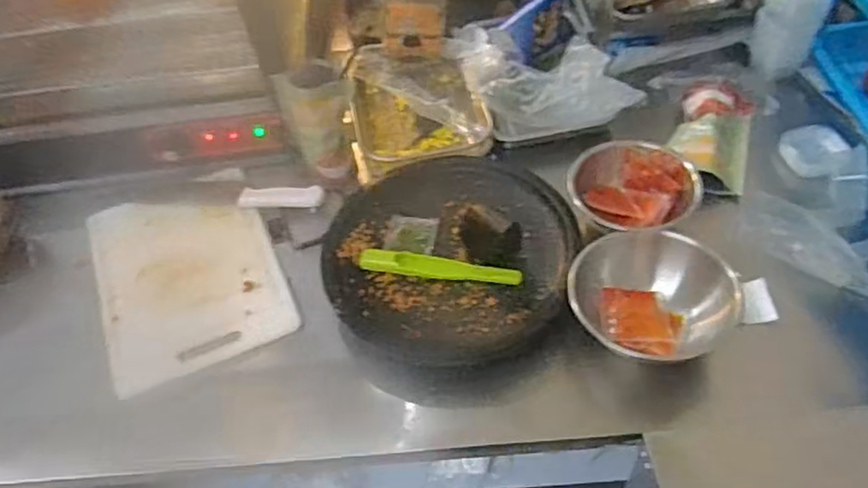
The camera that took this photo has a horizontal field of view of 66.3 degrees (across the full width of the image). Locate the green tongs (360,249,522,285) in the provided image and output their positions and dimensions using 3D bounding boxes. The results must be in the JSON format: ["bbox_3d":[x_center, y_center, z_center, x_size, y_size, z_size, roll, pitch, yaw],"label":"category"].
[{"bbox_3d":[0.008,0.031,0.892,0.213,0.022,0.028,4,51,10],"label":"green tongs"}]

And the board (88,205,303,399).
[{"bbox_3d":[-0.357,0.038,0.967,0.247,0.018,0.340,-22,52,-12],"label":"board"}]

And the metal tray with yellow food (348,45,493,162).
[{"bbox_3d":[-0.032,-0.234,1.123,0.209,0.075,0.265,-12,51,-4],"label":"metal tray with yellow food"}]

